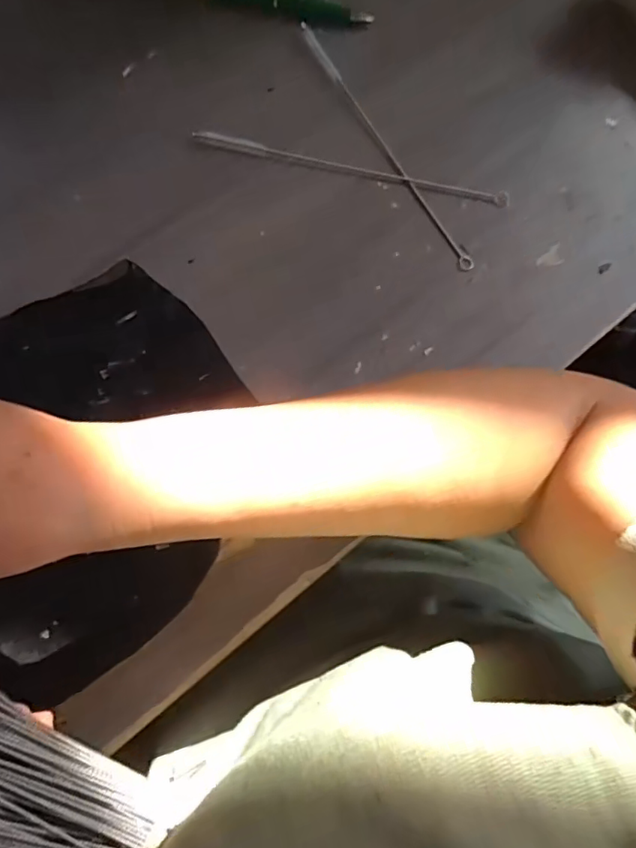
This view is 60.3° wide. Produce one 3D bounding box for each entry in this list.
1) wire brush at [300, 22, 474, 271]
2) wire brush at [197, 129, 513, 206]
[{"bbox_3d":[0.048,-0.211,0.408,0.010,0.004,0.236,-29,79,-8],"label":"wire brush"},{"bbox_3d":[0.025,-0.190,0.403,0.232,0.004,0.011,13,77,1],"label":"wire brush"}]

